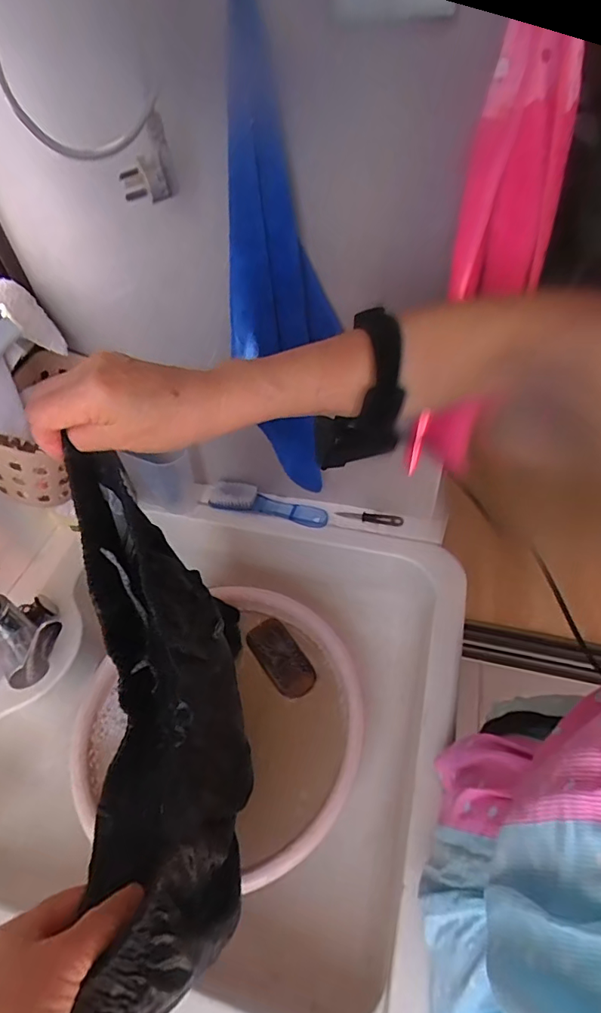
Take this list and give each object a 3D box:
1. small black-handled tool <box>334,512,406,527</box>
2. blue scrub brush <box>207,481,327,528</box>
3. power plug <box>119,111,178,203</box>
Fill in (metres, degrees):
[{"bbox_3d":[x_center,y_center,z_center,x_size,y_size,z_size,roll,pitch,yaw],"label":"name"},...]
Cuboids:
[{"bbox_3d":[0.106,0.014,0.766,0.099,0.007,0.020,10,52,14],"label":"small black-handled tool"},{"bbox_3d":[-0.051,0.000,0.780,0.182,0.028,0.049,14,53,17],"label":"blue scrub brush"},{"bbox_3d":[-0.133,-0.293,0.428,0.046,0.057,0.022,-7,50,0],"label":"power plug"}]

